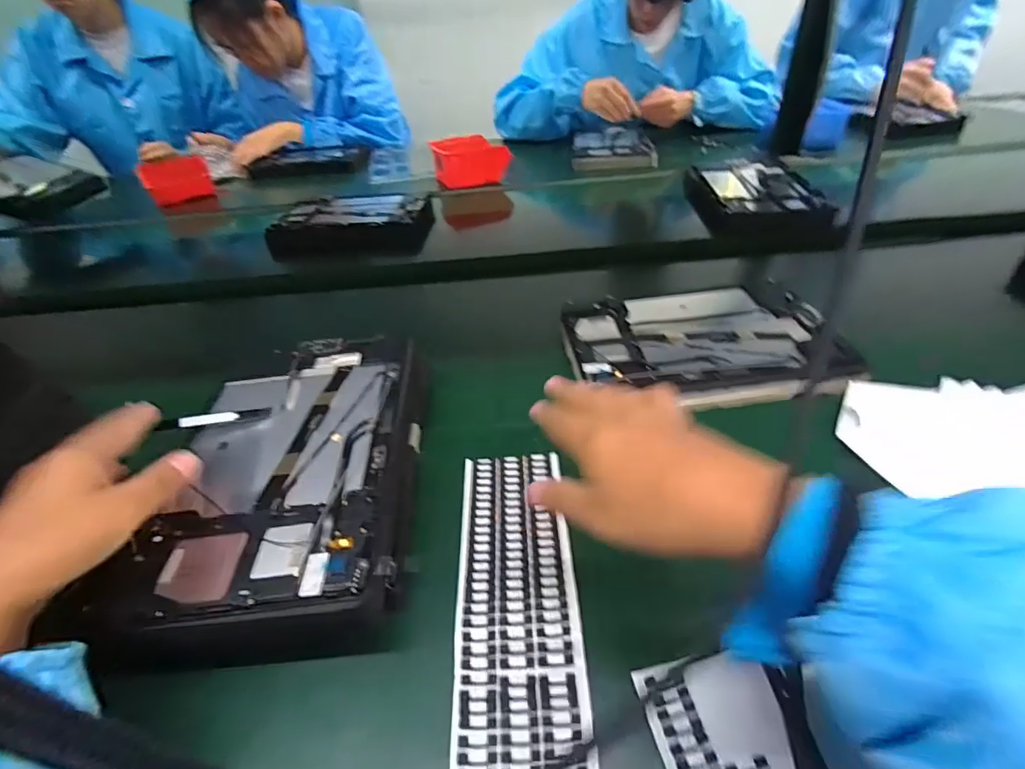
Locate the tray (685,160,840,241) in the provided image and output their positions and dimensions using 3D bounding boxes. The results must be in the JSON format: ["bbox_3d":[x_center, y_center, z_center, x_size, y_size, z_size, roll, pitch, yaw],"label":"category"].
[{"bbox_3d":[0.369,-0.297,0.756,0.168,0.048,0.226,-2,40,4],"label":"tray"}]

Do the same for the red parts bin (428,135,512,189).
[{"bbox_3d":[-0.082,-0.423,0.918,0.134,0.075,0.079,-12,41,-8],"label":"red parts bin"}]

